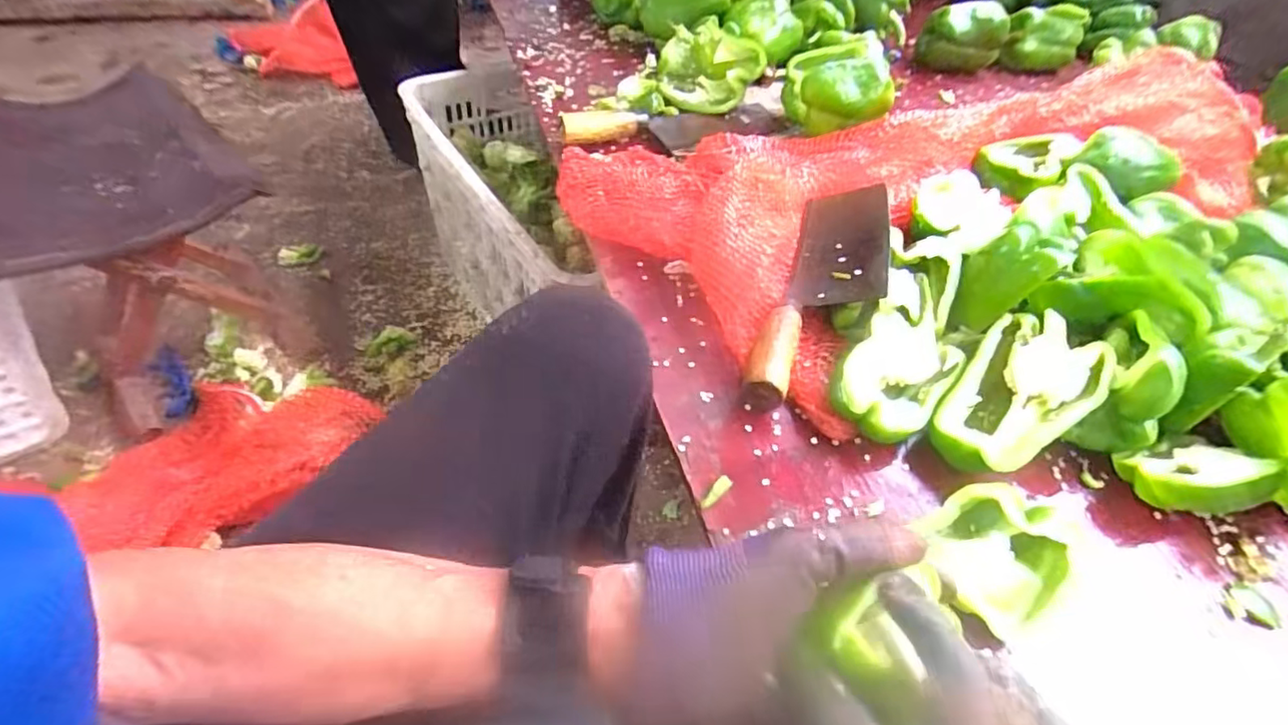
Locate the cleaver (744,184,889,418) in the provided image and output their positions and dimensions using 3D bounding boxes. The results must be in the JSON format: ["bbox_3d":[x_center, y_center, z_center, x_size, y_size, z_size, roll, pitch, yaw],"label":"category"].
[{"bbox_3d":[0.156,-0.066,0.484,0.082,0.027,0.264,4,44,28],"label":"cleaver"}]

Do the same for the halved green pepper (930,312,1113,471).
[{"bbox_3d":[0.259,0.025,0.407,0.077,0.046,0.130,34,74,33],"label":"halved green pepper"}]

